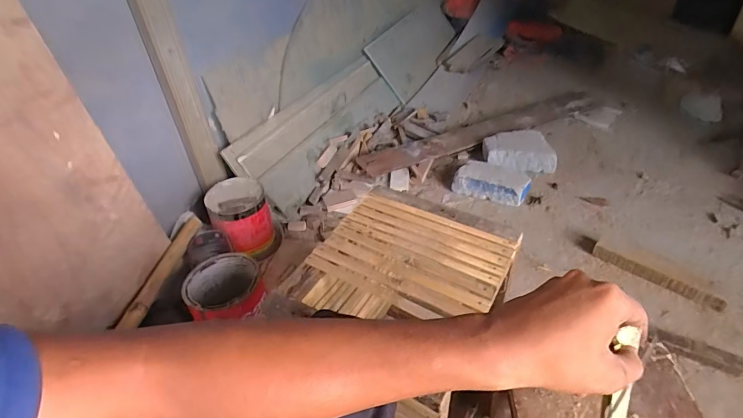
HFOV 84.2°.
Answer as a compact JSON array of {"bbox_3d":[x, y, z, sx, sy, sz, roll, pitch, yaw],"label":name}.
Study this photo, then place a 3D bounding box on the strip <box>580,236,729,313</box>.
[{"bbox_3d":[0.623,0.141,0.941,0.030,0.037,0.305,-33,45,-28],"label":"strip"}]

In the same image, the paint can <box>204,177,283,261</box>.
[{"bbox_3d":[-0.337,0.028,1.087,0.147,0.162,0.151,-3,37,3],"label":"paint can"}]

